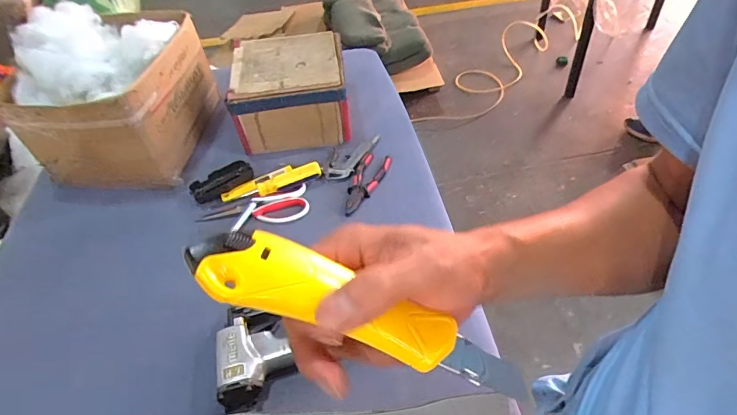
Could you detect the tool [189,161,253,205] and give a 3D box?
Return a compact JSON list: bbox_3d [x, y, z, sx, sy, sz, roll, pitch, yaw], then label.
[{"bbox_3d":[-0.264,-0.047,0.795,0.108,0.020,0.057,-30,50,-20],"label":"tool"}]

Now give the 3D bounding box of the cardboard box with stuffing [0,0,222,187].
[{"bbox_3d":[-0.462,-0.213,0.826,0.240,0.216,0.292,1,47,8],"label":"cardboard box with stuffing"}]

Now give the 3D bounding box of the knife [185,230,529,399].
[{"bbox_3d":[0.001,0.052,0.220,0.176,0.015,0.034,26,45,-16],"label":"knife"}]

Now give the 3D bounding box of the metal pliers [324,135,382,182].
[{"bbox_3d":[-0.038,-0.100,0.829,0.065,0.015,0.139,23,53,25],"label":"metal pliers"}]

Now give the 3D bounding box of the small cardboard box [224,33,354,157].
[{"bbox_3d":[-0.149,-0.229,0.876,0.213,0.129,0.207,-9,46,-2],"label":"small cardboard box"}]

